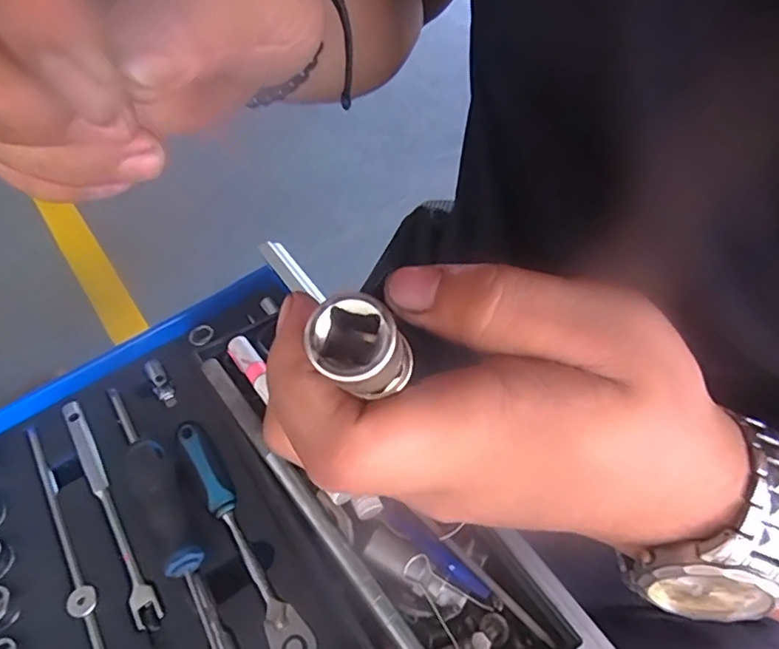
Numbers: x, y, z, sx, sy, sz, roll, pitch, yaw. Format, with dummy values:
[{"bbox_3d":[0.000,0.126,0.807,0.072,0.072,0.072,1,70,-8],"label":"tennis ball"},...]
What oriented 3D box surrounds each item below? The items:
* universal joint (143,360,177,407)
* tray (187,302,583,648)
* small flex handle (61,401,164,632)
[{"bbox_3d":[-0.185,0.047,0.453,0.013,0.010,0.055,-30,54,-17],"label":"universal joint"},{"bbox_3d":[-0.023,0.099,0.353,0.098,0.064,0.292,-33,57,-18],"label":"tray"},{"bbox_3d":[-0.198,0.126,0.395,0.017,0.013,0.186,-30,54,-17],"label":"small flex handle"}]

